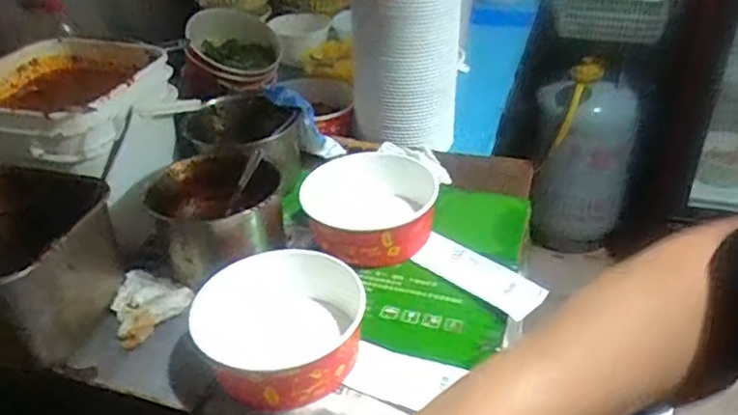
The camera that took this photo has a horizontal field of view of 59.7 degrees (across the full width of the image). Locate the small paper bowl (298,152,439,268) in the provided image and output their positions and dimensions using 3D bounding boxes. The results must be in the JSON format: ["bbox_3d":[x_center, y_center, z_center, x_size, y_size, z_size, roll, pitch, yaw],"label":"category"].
[{"bbox_3d":[0.002,0.007,0.736,0.147,0.082,0.137,-1,34,1],"label":"small paper bowl"}]

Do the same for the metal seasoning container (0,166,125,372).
[{"bbox_3d":[-0.358,0.060,0.657,0.156,0.134,0.143,5,35,10],"label":"metal seasoning container"}]

